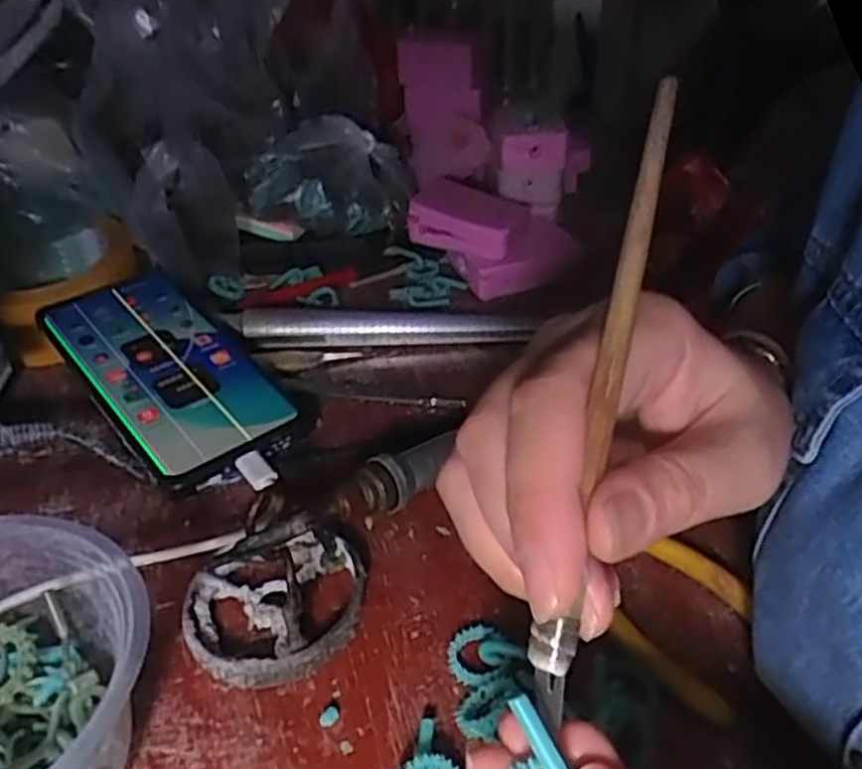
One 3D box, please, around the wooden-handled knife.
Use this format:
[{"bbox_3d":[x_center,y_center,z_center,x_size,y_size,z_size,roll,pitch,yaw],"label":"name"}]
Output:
[{"bbox_3d":[0.041,-0.001,0.177,0.009,0.004,0.150,11,81,16],"label":"wooden-handled knife"}]

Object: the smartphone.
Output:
[{"bbox_3d":[-0.136,-0.012,0.393,0.076,0.007,0.158,-26,50,-33],"label":"smartphone"}]

